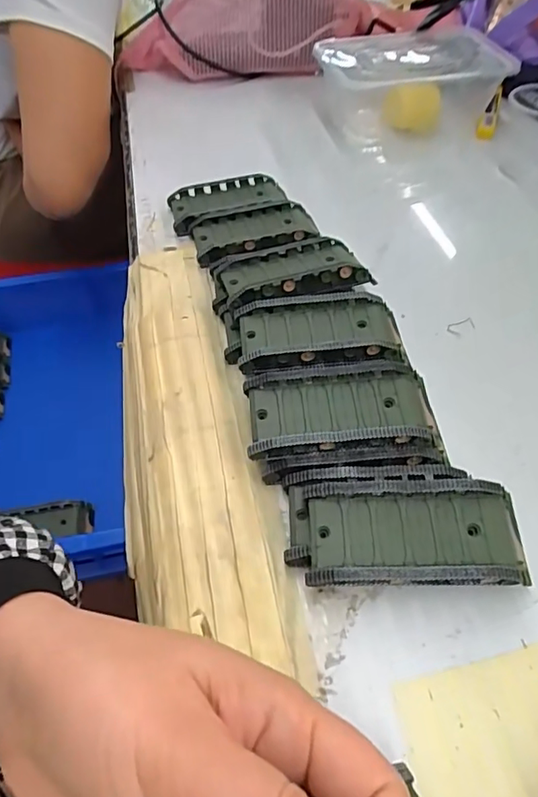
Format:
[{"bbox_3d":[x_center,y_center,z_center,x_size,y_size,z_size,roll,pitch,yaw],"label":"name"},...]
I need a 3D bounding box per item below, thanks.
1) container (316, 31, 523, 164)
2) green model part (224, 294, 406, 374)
[{"bbox_3d":[0.135,-0.303,0.515,0.167,0.080,0.118,-8,51,-5],"label":"container"},{"bbox_3d":[0.025,-0.037,0.310,0.102,0.025,0.055,-1,51,0],"label":"green model part"}]

